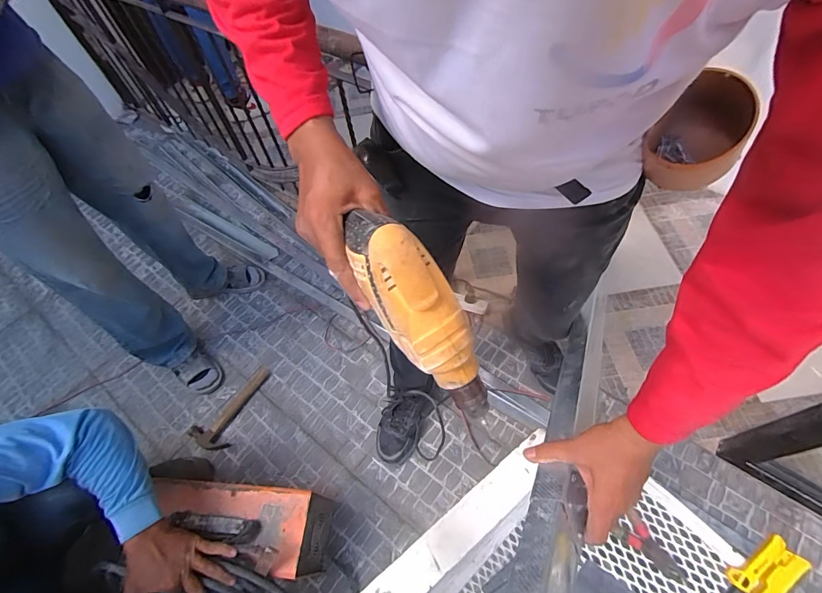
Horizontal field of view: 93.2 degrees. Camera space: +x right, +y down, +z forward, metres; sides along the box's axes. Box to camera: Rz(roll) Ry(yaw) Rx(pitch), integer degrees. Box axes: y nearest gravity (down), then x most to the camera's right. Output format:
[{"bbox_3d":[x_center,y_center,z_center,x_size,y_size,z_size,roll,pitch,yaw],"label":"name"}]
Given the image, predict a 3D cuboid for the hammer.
[{"bbox_3d":[-0.527,0.329,1.174,0.113,0.031,0.266,27,64,20],"label":"hammer"}]

